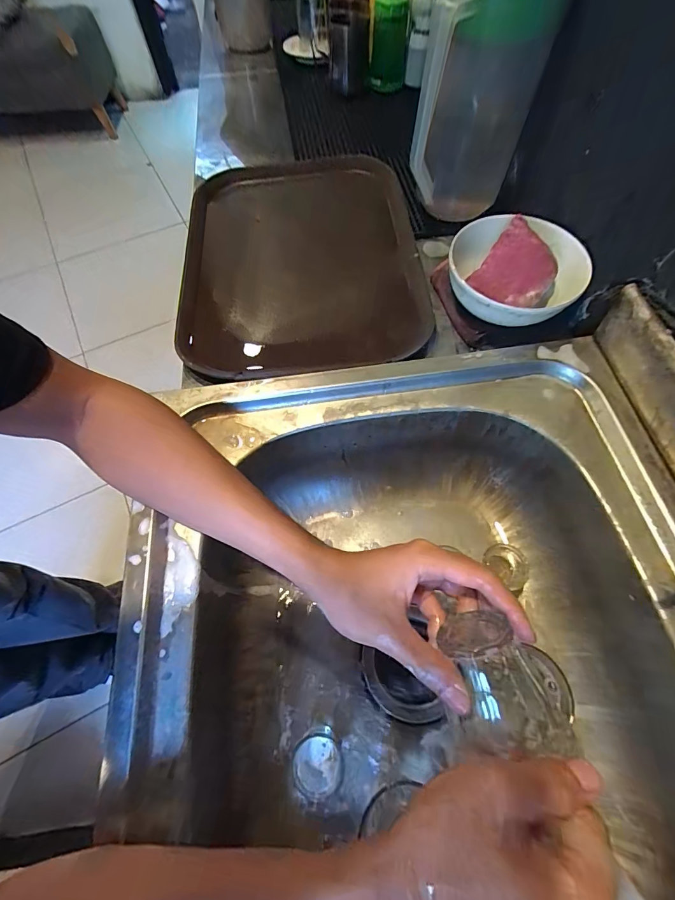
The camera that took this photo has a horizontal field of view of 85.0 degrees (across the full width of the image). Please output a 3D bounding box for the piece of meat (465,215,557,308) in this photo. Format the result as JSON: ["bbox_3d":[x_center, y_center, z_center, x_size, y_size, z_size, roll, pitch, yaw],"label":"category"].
[{"bbox_3d":[0.190,-0.193,0.391,0.078,0.040,0.074,-42,69,-17],"label":"piece of meat"}]

